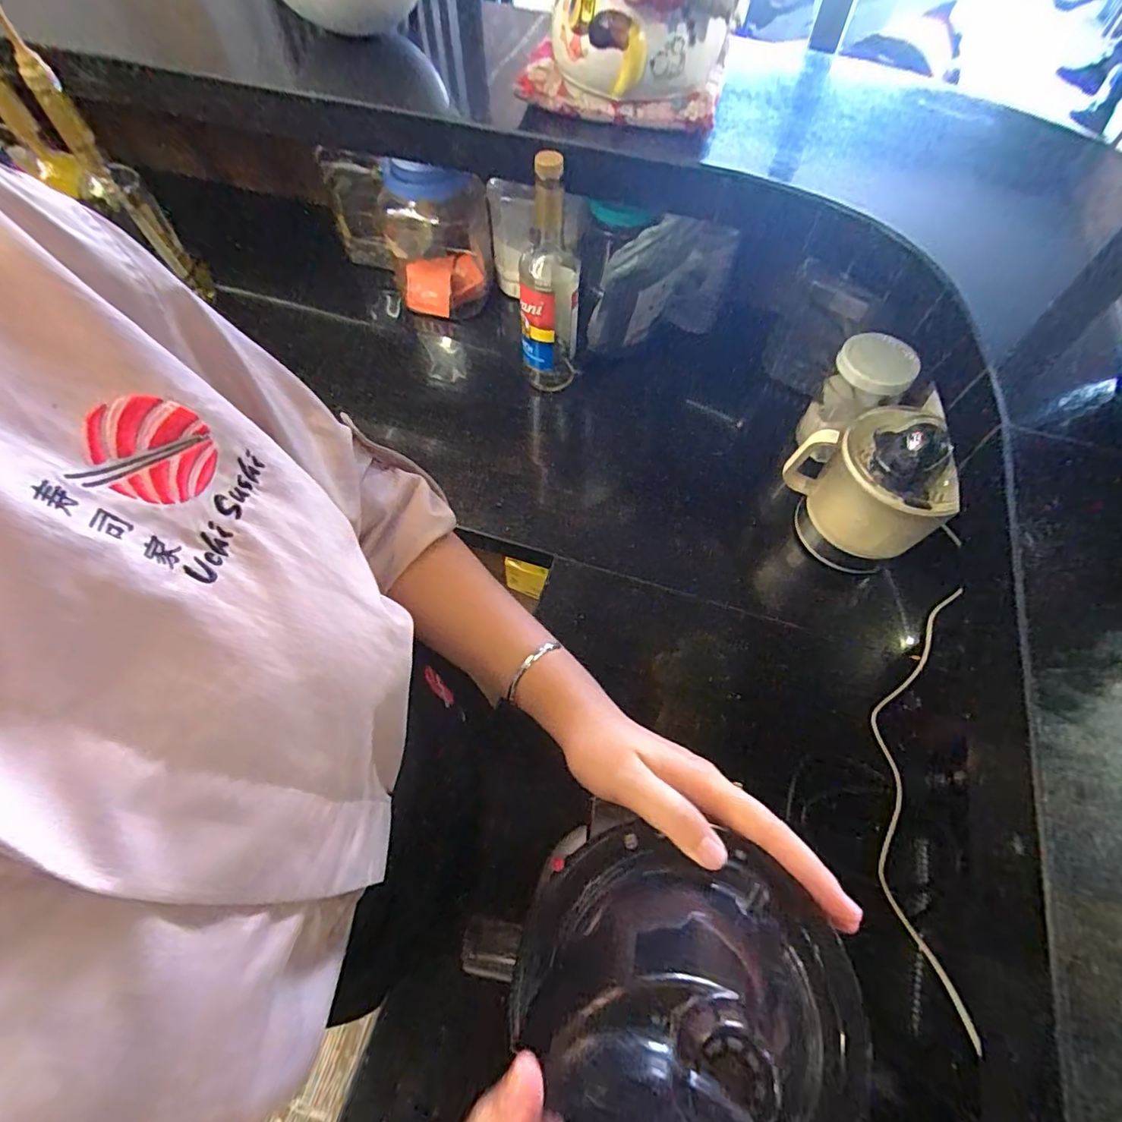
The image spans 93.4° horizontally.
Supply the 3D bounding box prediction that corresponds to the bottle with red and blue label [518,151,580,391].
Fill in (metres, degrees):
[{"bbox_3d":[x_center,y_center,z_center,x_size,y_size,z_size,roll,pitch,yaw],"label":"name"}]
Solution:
[{"bbox_3d":[-0.015,-0.350,0.693,0.077,0.294,0.060,1,61,-1],"label":"bottle with red and blue label"}]

